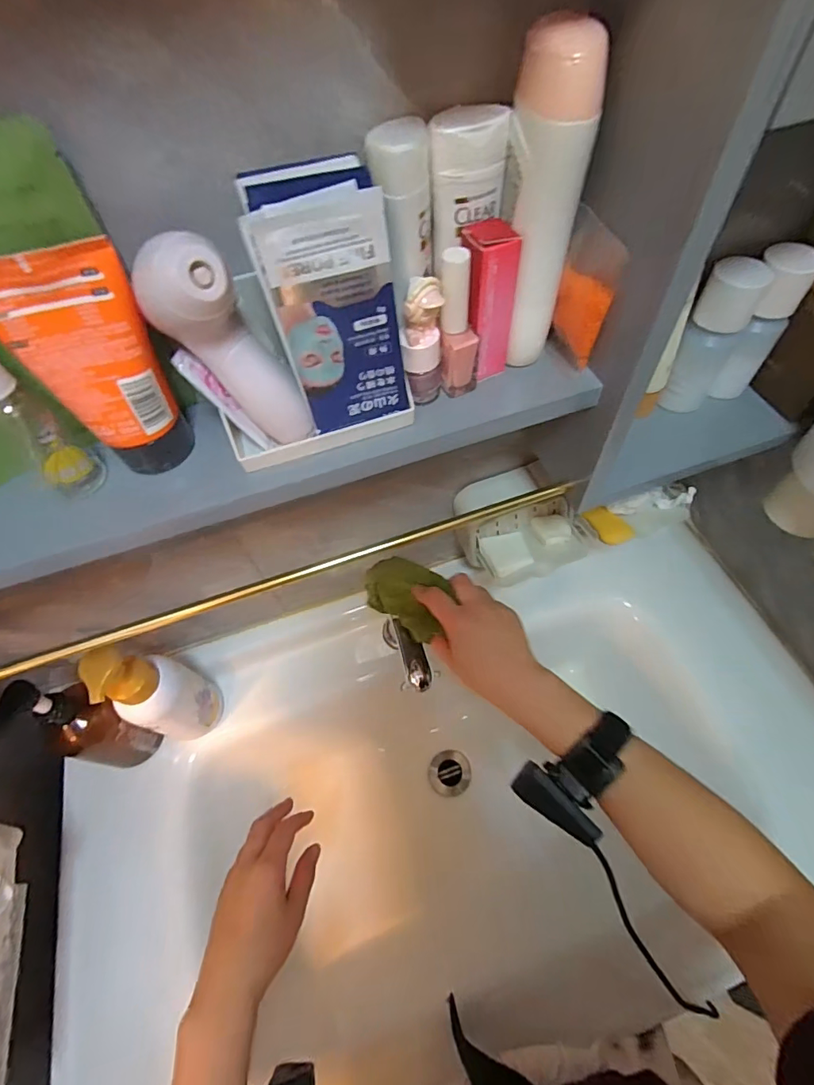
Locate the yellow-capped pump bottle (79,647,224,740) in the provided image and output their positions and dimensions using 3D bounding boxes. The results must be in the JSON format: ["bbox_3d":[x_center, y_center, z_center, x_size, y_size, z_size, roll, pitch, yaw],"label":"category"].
[{"bbox_3d":[-0.272,0.168,0.540,0.058,0.216,0.076,19,62,15],"label":"yellow-capped pump bottle"}]

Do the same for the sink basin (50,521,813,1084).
[{"bbox_3d":[0.059,0.313,0.633,0.902,0.206,0.496,-18,59,-7],"label":"sink basin"}]

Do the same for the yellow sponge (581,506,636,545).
[{"bbox_3d":[0.236,-0.020,0.567,0.033,0.009,0.056,-28,61,-13],"label":"yellow sponge"}]

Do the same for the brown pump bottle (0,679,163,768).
[{"bbox_3d":[-0.337,0.202,0.523,0.063,0.213,0.061,-2,58,3],"label":"brown pump bottle"}]

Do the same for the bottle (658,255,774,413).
[{"bbox_3d":[0.257,-0.170,0.415,0.043,0.124,0.036,29,65,19],"label":"bottle"}]

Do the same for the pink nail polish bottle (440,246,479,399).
[{"bbox_3d":[0.034,-0.133,0.304,0.024,0.088,0.022,2,59,5],"label":"pink nail polish bottle"}]

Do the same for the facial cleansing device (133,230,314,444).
[{"bbox_3d":[-0.098,-0.104,0.266,0.055,0.114,0.046,-33,62,-15],"label":"facial cleansing device"}]

